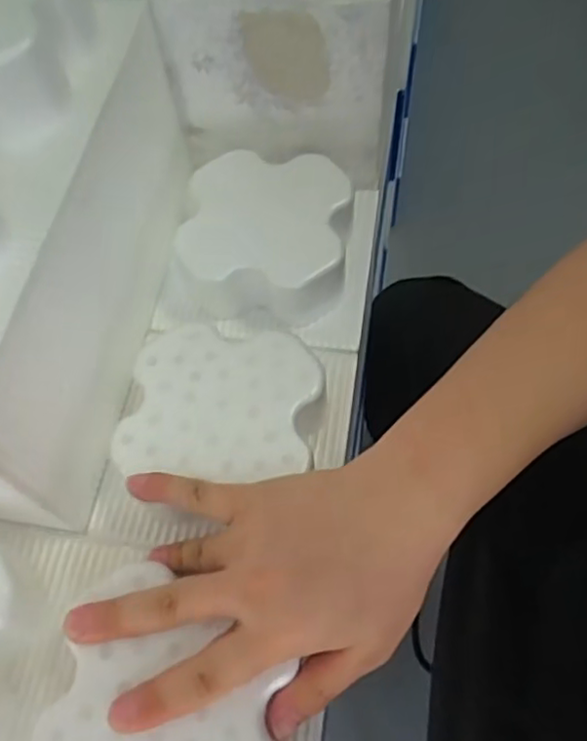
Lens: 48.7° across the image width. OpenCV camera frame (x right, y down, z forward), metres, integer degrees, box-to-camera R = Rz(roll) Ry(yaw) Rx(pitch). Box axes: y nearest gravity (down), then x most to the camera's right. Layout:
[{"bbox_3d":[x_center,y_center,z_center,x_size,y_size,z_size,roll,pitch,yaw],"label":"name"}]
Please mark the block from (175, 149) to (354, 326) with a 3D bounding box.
[{"bbox_3d":[-0.021,-0.094,0.462,0.119,0.054,0.113,5,63,7],"label":"block"}]

